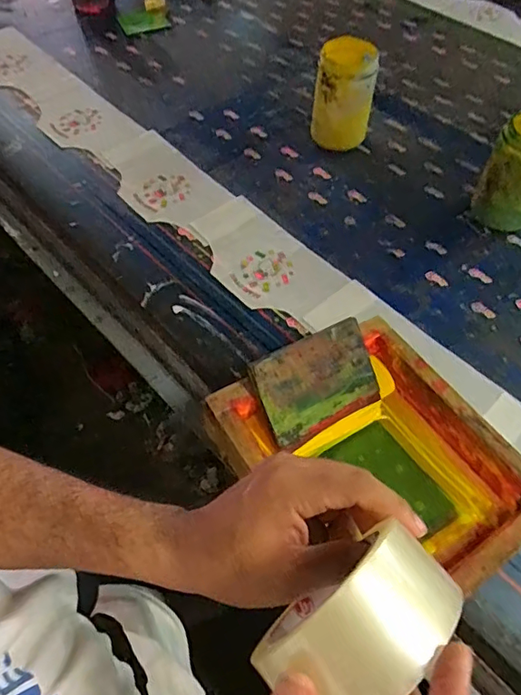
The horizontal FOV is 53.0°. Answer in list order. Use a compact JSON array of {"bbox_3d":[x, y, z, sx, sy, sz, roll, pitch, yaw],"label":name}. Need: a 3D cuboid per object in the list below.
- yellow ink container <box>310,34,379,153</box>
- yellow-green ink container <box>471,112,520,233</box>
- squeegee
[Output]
[{"bbox_3d":[0.136,-0.402,0.856,0.093,0.154,0.082,11,56,6],"label":"yellow ink container"},{"bbox_3d":[0.368,-0.241,0.749,0.092,0.148,0.082,24,58,14],"label":"yellow-green ink container"},{"bbox_3d":[0.065,0.040,0.571,0.146,0.008,0.104,-24,101,-27],"label":"squeegee"}]

